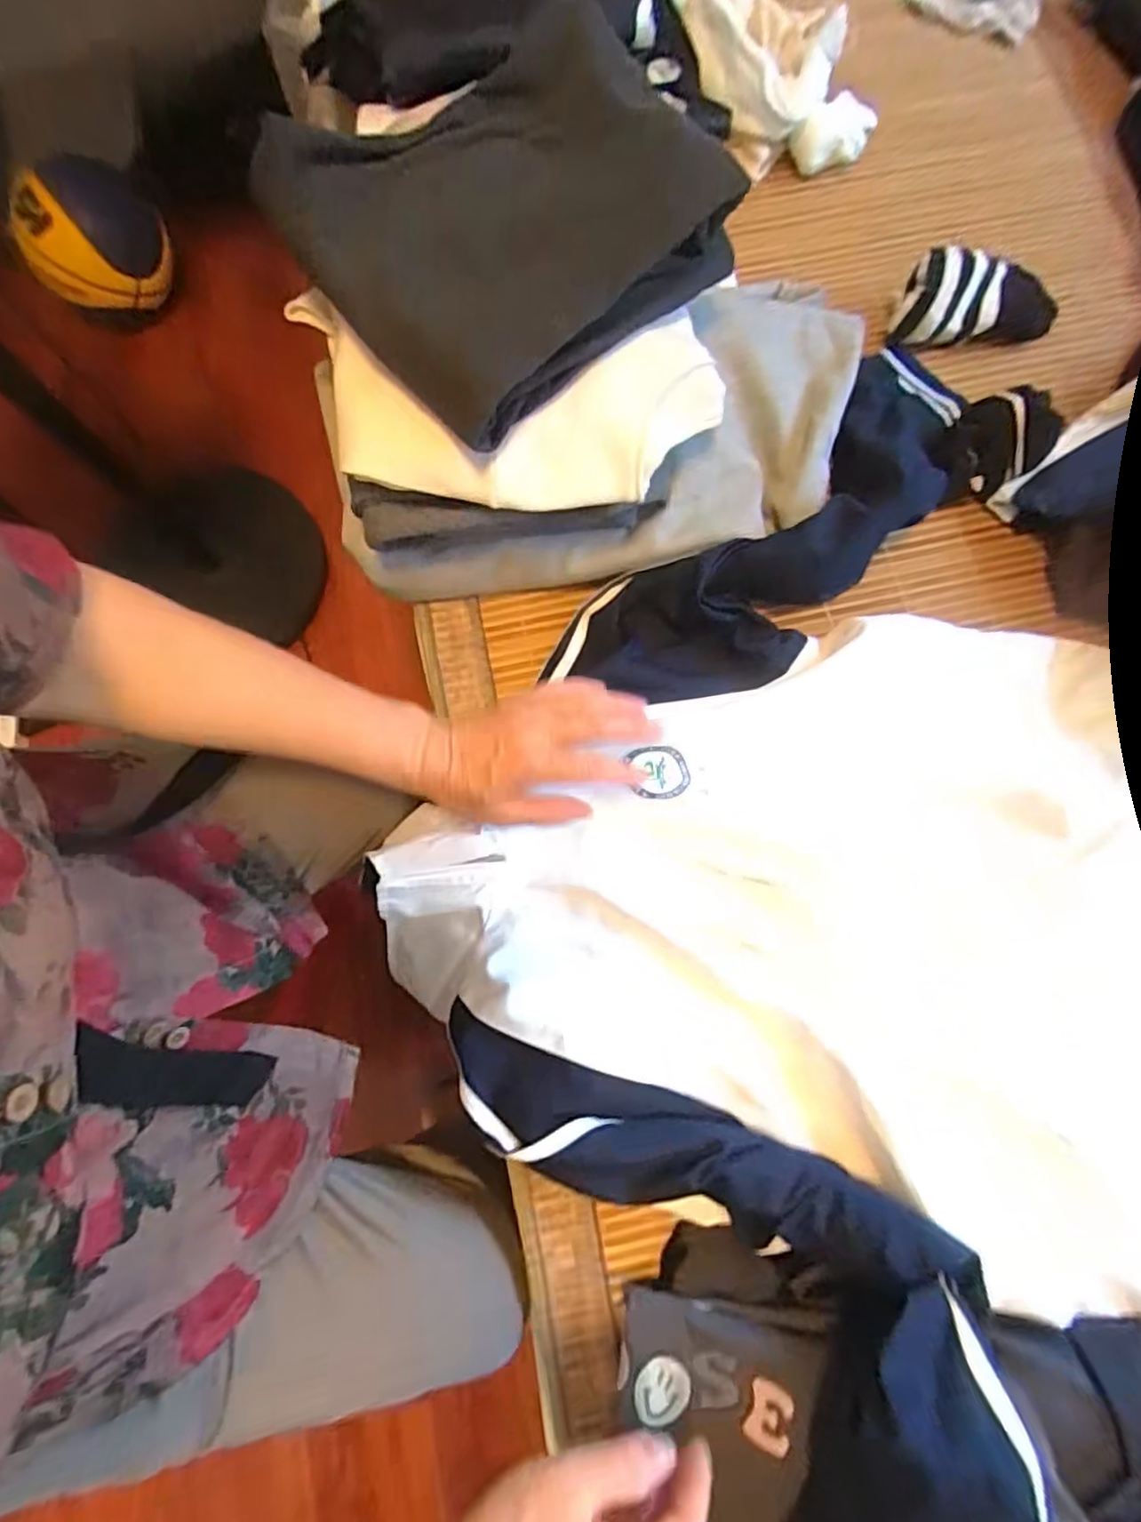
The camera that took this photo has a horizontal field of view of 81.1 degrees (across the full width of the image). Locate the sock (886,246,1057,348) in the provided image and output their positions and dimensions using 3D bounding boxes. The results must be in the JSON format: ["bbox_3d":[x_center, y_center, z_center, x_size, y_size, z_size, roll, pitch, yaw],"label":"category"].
[{"bbox_3d":[0.364,-0.409,0.590,0.160,0.057,0.058,-5,77,-15],"label":"sock"}]

